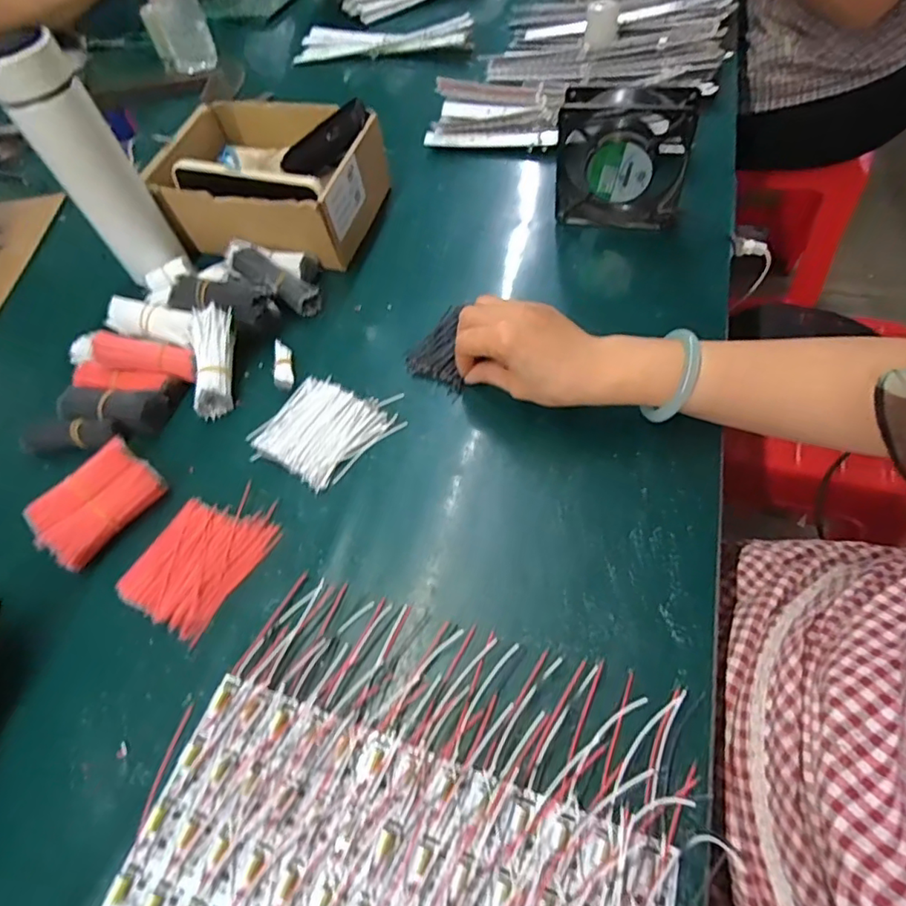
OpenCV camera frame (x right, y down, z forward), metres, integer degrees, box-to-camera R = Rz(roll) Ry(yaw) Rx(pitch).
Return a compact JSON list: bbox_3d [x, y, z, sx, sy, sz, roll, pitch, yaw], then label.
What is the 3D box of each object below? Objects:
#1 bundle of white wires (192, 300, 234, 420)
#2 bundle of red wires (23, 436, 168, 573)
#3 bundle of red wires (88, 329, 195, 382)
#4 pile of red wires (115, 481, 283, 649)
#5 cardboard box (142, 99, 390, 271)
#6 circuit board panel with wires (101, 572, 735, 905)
[{"bbox_3d":[-0.217,-0.084,0.500,0.035,0.020,0.102,-6,79,-1],"label":"bundle of white wires"},{"bbox_3d":[-0.281,0.040,0.441,0.064,0.023,0.091,29,65,23],"label":"bundle of red wires"},{"bbox_3d":[-0.285,-0.090,0.512,0.092,0.019,0.029,12,59,-9],"label":"bundle of red wires"},{"bbox_3d":[-0.191,0.075,0.421,0.084,0.005,0.110,24,63,20],"label":"pile of red wires"},{"bbox_3d":[-0.197,-0.300,0.601,0.220,0.075,0.167,12,59,16],"label":"cardboard box"},{"bbox_3d":[-0.046,0.257,0.284,0.295,0.030,0.347,17,60,17],"label":"circuit board panel with wires"}]

